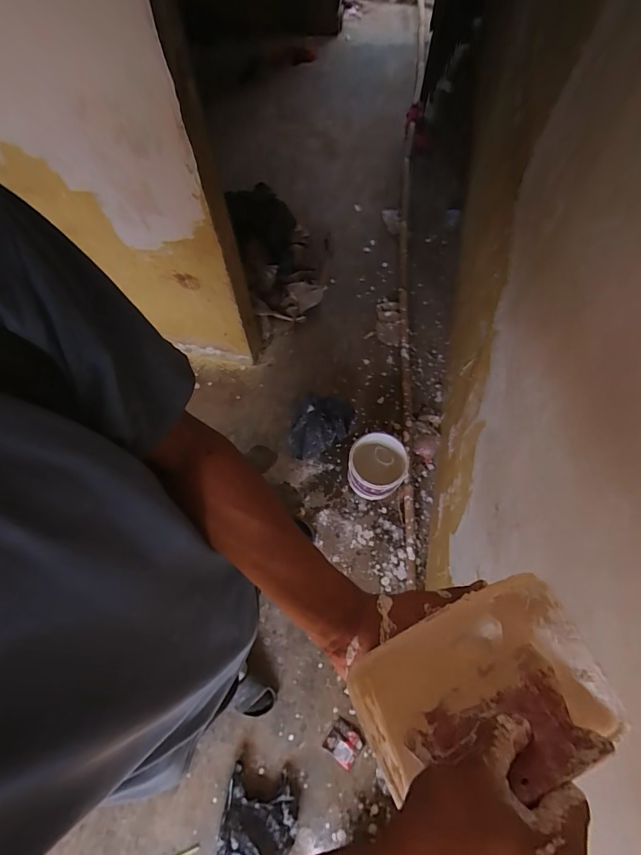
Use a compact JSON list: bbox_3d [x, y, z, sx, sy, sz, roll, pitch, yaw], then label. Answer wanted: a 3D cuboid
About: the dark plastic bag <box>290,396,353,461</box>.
[{"bbox_3d":[0.014,-0.017,1.396,0.148,0.211,0.262,36,72,13],"label":"dark plastic bag"}]

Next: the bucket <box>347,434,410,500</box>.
[{"bbox_3d":[0.184,0.136,1.351,0.179,0.175,0.181,0,68,-1],"label":"bucket"}]

